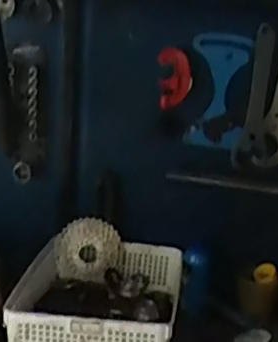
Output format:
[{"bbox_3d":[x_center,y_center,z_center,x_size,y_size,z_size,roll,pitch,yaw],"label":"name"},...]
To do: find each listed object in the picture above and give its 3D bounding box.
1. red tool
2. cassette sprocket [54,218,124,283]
[{"bbox_3d":[0.062,-0.160,1.133,0.062,0.102,0.020,4,17,2],"label":"red tool"},{"bbox_3d":[-0.093,0.150,1.227,0.123,0.112,0.039,8,-10,-9],"label":"cassette sprocket"}]

